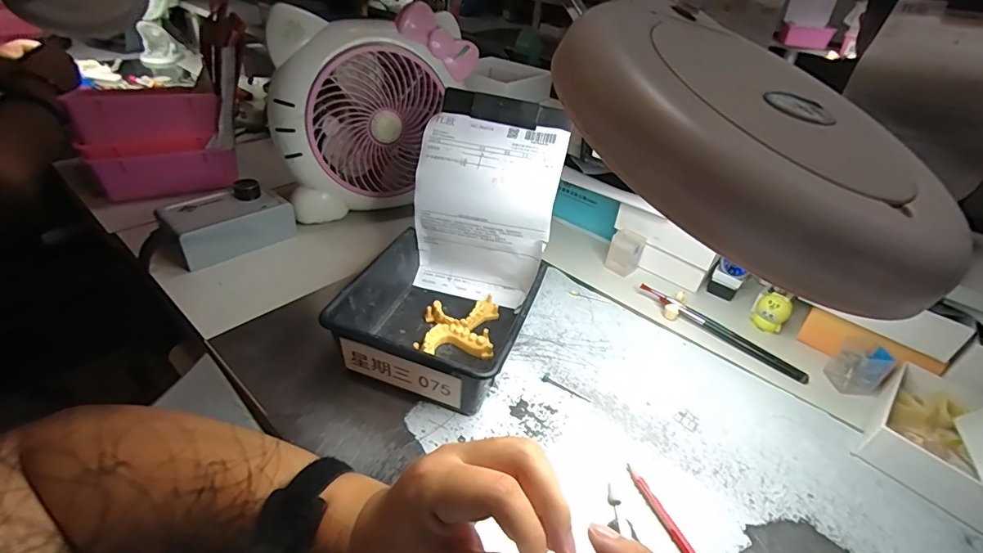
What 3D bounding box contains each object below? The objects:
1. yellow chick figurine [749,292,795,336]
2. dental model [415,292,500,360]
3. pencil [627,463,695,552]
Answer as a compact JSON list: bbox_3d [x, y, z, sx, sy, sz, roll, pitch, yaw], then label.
[{"bbox_3d":[0.321,0.042,0.524,0.033,0.046,0.031,33,43,31],"label":"yellow chick figurine"},{"bbox_3d":[-0.032,0.050,0.475,0.073,0.022,0.093,7,36,1],"label":"dental model"},{"bbox_3d":[0.125,0.173,0.339,0.008,0.004,0.076,-10,39,-22],"label":"pencil"}]

